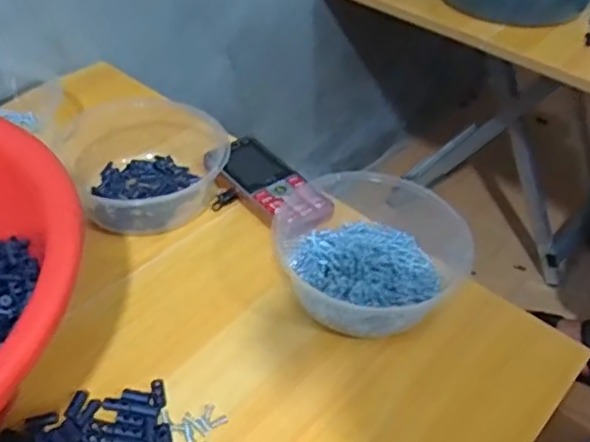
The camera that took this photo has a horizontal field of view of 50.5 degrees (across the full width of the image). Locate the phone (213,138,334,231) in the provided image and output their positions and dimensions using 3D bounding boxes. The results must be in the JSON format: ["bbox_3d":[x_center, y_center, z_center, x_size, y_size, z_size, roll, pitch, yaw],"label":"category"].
[{"bbox_3d":[-0.024,-0.032,0.562,0.059,0.022,0.128,-28,52,-30],"label":"phone"}]

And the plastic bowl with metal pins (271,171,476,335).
[{"bbox_3d":[0.057,0.019,0.483,0.151,0.056,0.146,2,43,-2],"label":"plastic bowl with metal pins"}]

